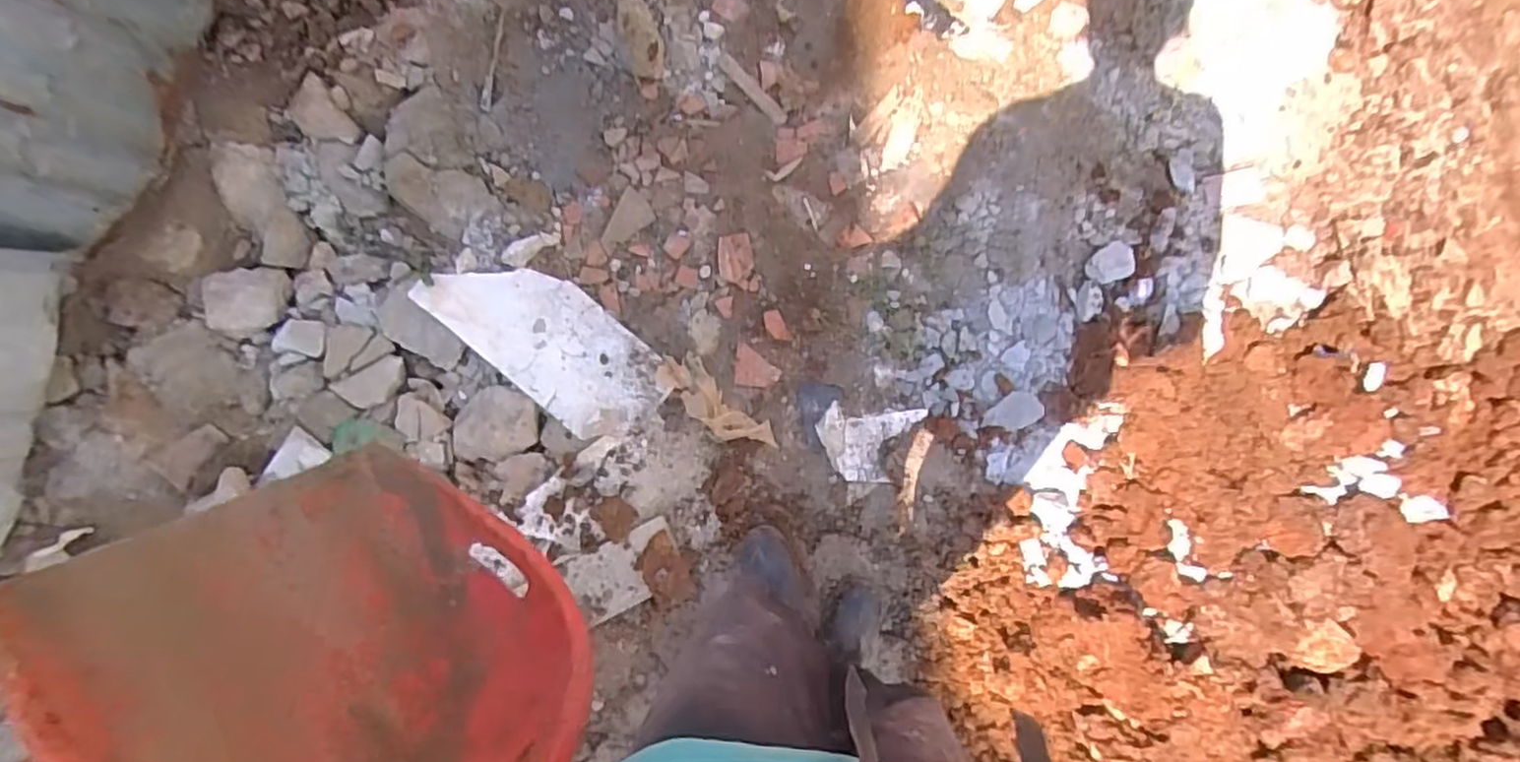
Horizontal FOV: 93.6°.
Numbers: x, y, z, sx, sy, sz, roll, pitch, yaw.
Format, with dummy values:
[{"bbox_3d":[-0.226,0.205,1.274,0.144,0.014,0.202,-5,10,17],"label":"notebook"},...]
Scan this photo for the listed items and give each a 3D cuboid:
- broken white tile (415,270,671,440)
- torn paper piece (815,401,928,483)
[{"bbox_3d":[-0.358,-0.071,1.216,0.407,0.019,0.189,40,85,-5],"label":"broken white tile"},{"bbox_3d":[0.187,0.108,1.223,0.173,0.010,0.130,6,89,1],"label":"torn paper piece"}]

